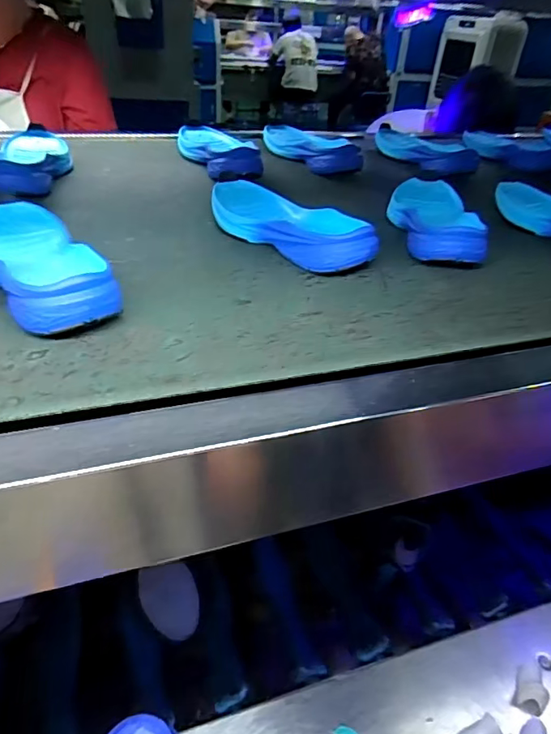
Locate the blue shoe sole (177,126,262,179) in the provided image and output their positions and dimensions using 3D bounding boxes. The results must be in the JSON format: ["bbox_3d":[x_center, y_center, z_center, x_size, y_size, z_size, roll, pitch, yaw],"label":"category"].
[{"bbox_3d":[-0.090,-0.328,0.765,0.087,0.041,0.214,-10,38,-19],"label":"blue shoe sole"}]

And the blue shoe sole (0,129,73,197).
[{"bbox_3d":[-0.312,-0.266,0.654,0.085,0.038,0.205,-5,37,-13],"label":"blue shoe sole"}]

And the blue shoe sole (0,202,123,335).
[{"bbox_3d":[-0.205,-0.093,0.429,0.088,0.040,0.221,-19,42,-29],"label":"blue shoe sole"}]

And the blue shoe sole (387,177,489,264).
[{"bbox_3d":[0.178,-0.176,0.586,0.084,0.041,0.226,8,36,5],"label":"blue shoe sole"}]

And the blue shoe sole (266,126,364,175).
[{"bbox_3d":[0.046,-0.353,0.814,0.069,0.041,0.221,-18,42,-28],"label":"blue shoe sole"}]

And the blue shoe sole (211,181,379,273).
[{"bbox_3d":[0.006,-0.154,0.538,0.081,0.041,0.227,-26,46,-35],"label":"blue shoe sole"}]

